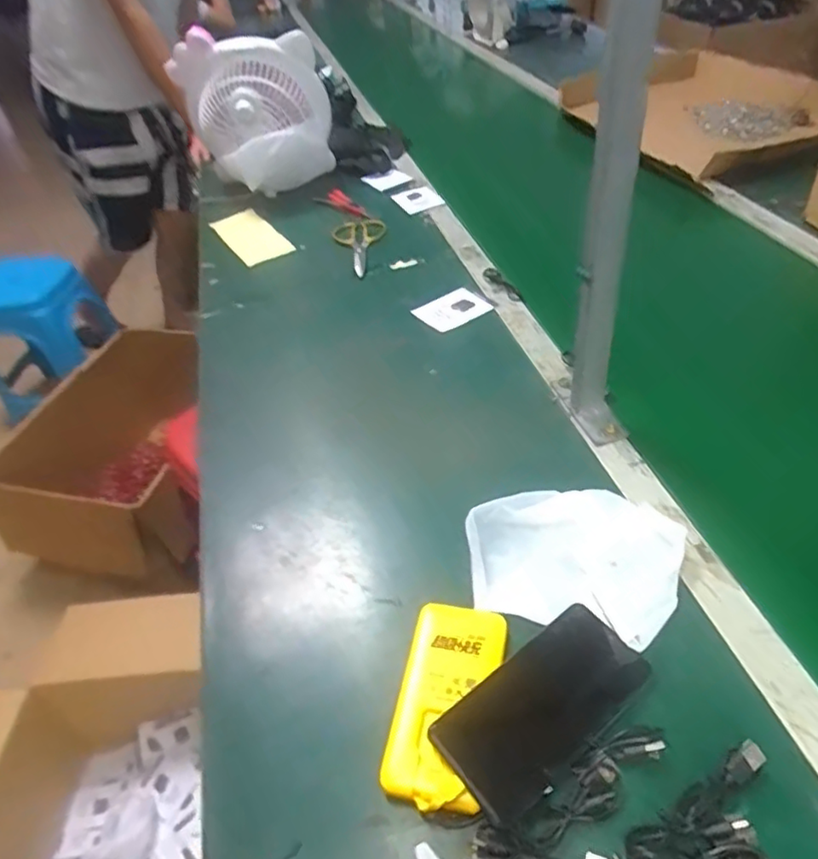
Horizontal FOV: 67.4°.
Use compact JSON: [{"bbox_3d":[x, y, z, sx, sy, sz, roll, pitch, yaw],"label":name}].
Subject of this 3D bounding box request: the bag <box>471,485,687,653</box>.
[{"bbox_3d":[0.134,0.104,0.499,0.167,0.028,0.115,9,46,7],"label":"bag"}]

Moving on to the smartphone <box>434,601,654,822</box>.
[{"bbox_3d":[0.095,0.192,0.431,0.159,0.011,0.073,-32,47,-25],"label":"smartphone"}]

